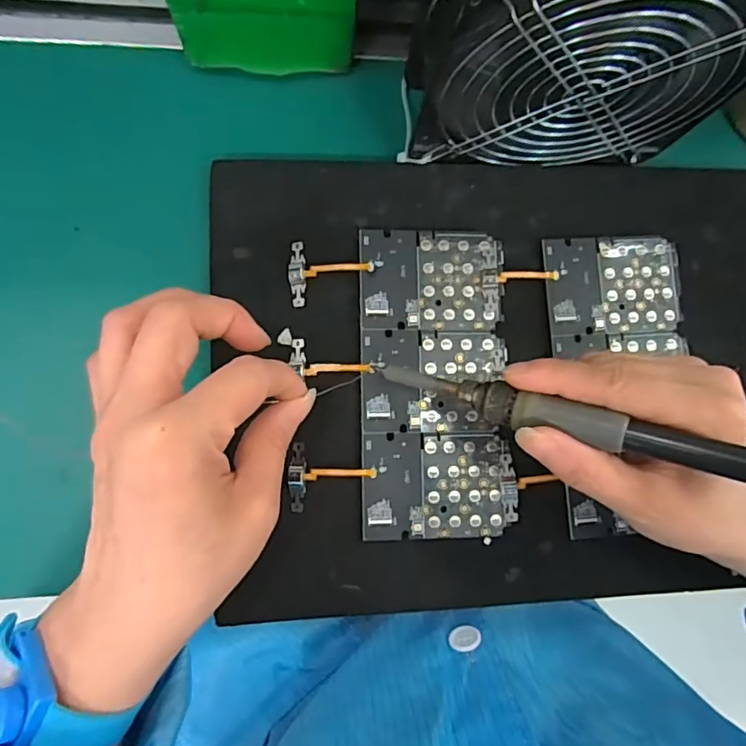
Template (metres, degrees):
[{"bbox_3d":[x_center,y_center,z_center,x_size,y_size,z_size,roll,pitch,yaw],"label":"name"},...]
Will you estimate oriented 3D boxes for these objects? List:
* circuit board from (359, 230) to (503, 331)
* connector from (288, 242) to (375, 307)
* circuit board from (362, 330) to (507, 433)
[{"bbox_3d":[0.032,-0.051,0.293,0.078,0.005,0.055,0,85,-6],"label":"circuit board"},{"bbox_3d":[-0.023,-0.055,0.287,0.046,0.004,0.035,-5,86,-6],"label":"connector"},{"bbox_3d":[0.033,0.005,0.286,0.076,0.004,0.055,1,85,-6],"label":"circuit board"}]

